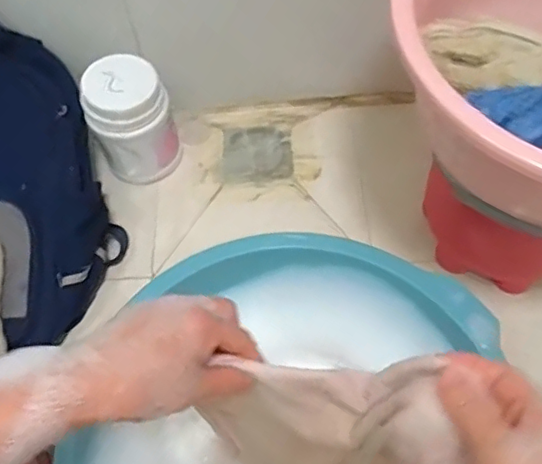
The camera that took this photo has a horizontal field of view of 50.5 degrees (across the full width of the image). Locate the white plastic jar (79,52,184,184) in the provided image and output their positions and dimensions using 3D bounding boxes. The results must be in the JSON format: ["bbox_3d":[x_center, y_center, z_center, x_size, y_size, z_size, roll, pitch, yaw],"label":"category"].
[{"bbox_3d":[-0.191,-0.150,0.793,0.108,0.159,0.088,-18,61,-8],"label":"white plastic jar"}]

